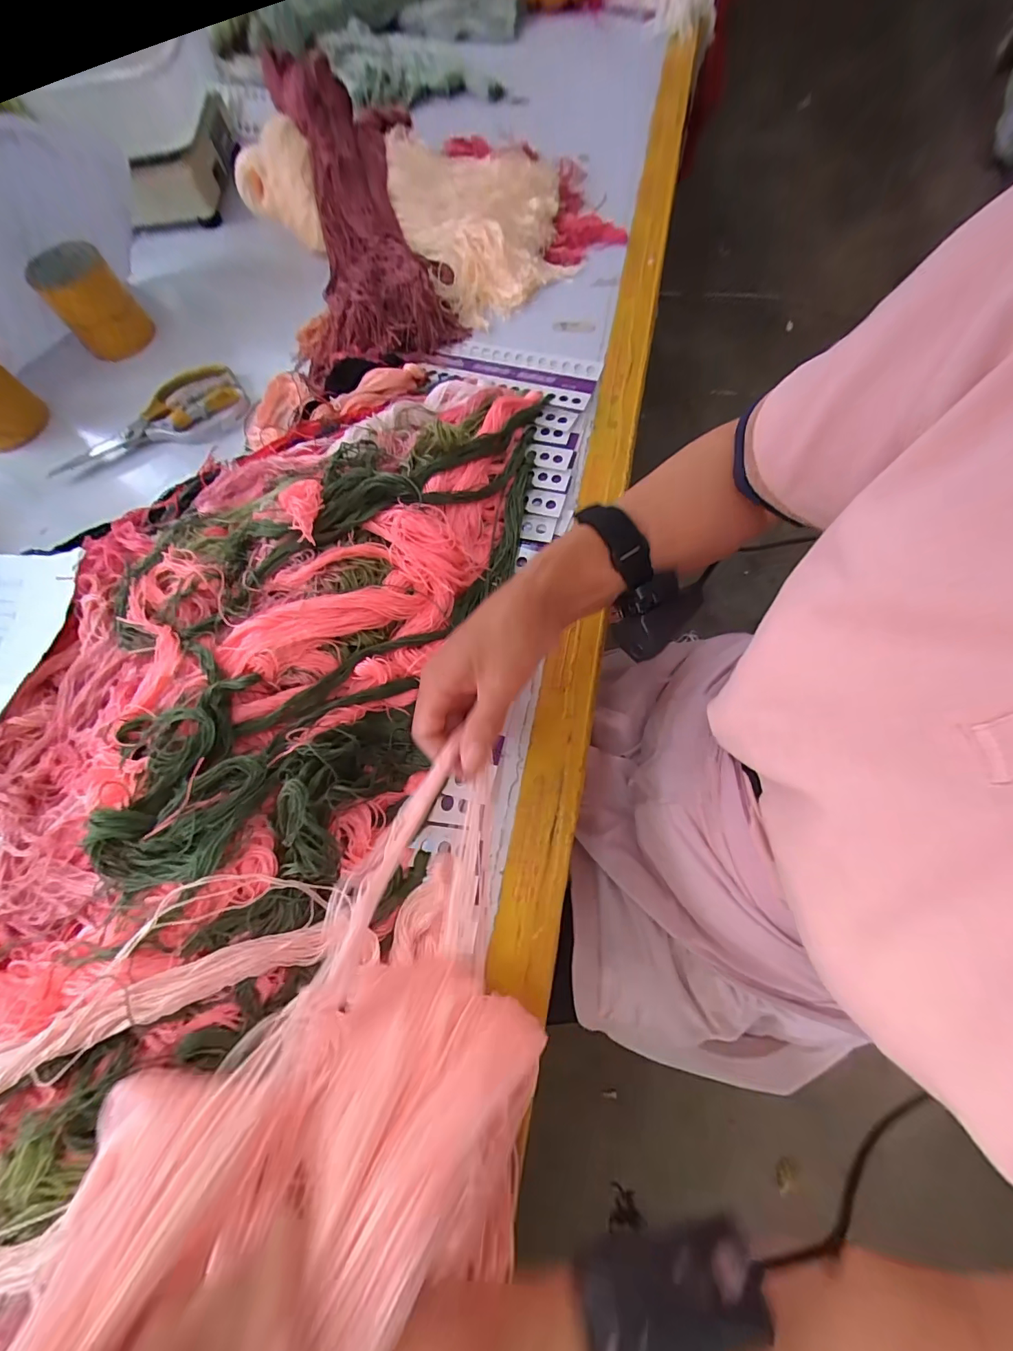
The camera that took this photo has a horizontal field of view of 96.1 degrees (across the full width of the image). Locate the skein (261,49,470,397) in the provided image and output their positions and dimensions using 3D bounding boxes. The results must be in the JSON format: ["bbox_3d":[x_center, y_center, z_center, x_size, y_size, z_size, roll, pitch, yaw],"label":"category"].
[{"bbox_3d":[-0.184,-0.553,0.548,0.187,0.110,0.422,-14,71,-3],"label":"skein"}]

